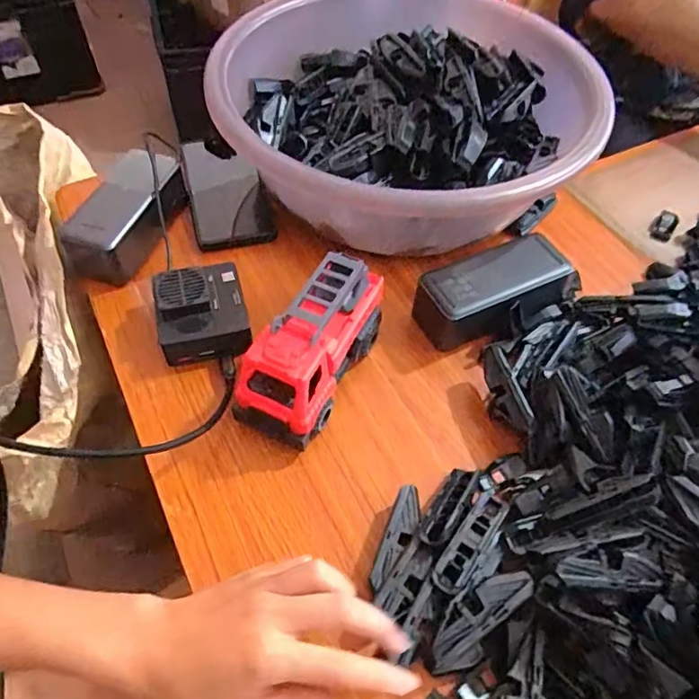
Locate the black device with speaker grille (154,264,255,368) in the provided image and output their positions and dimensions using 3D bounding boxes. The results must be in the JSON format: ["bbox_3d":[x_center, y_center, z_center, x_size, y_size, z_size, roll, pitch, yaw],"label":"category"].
[{"bbox_3d":[-0.121,-0.034,0.451,0.068,0.047,0.075,-12,57,-10],"label":"black device with speaker grille"}]

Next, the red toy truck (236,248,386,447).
[{"bbox_3d":[-0.021,-0.002,0.409,0.055,0.085,0.136,28,59,17],"label":"red toy truck"}]

